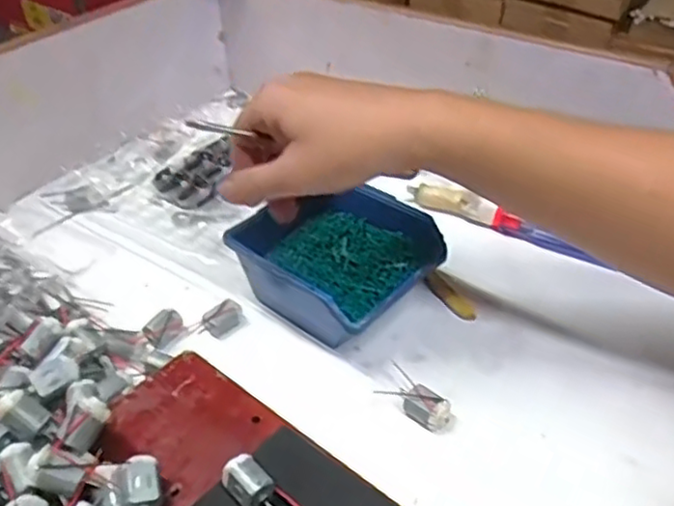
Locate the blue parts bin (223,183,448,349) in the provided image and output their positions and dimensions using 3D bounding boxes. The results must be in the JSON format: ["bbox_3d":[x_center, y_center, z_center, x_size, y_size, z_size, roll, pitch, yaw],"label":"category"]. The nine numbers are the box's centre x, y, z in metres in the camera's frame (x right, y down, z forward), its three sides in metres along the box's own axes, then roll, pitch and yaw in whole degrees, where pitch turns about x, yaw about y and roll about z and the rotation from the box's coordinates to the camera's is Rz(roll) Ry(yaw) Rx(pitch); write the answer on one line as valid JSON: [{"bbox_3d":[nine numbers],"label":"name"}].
[{"bbox_3d":[0.001,0.009,0.484,0.124,0.061,0.116,29,49,34],"label":"blue parts bin"}]

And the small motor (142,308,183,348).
[{"bbox_3d":[-0.121,0.052,0.470,0.028,0.013,0.022,-33,47,-31],"label":"small motor"}]

